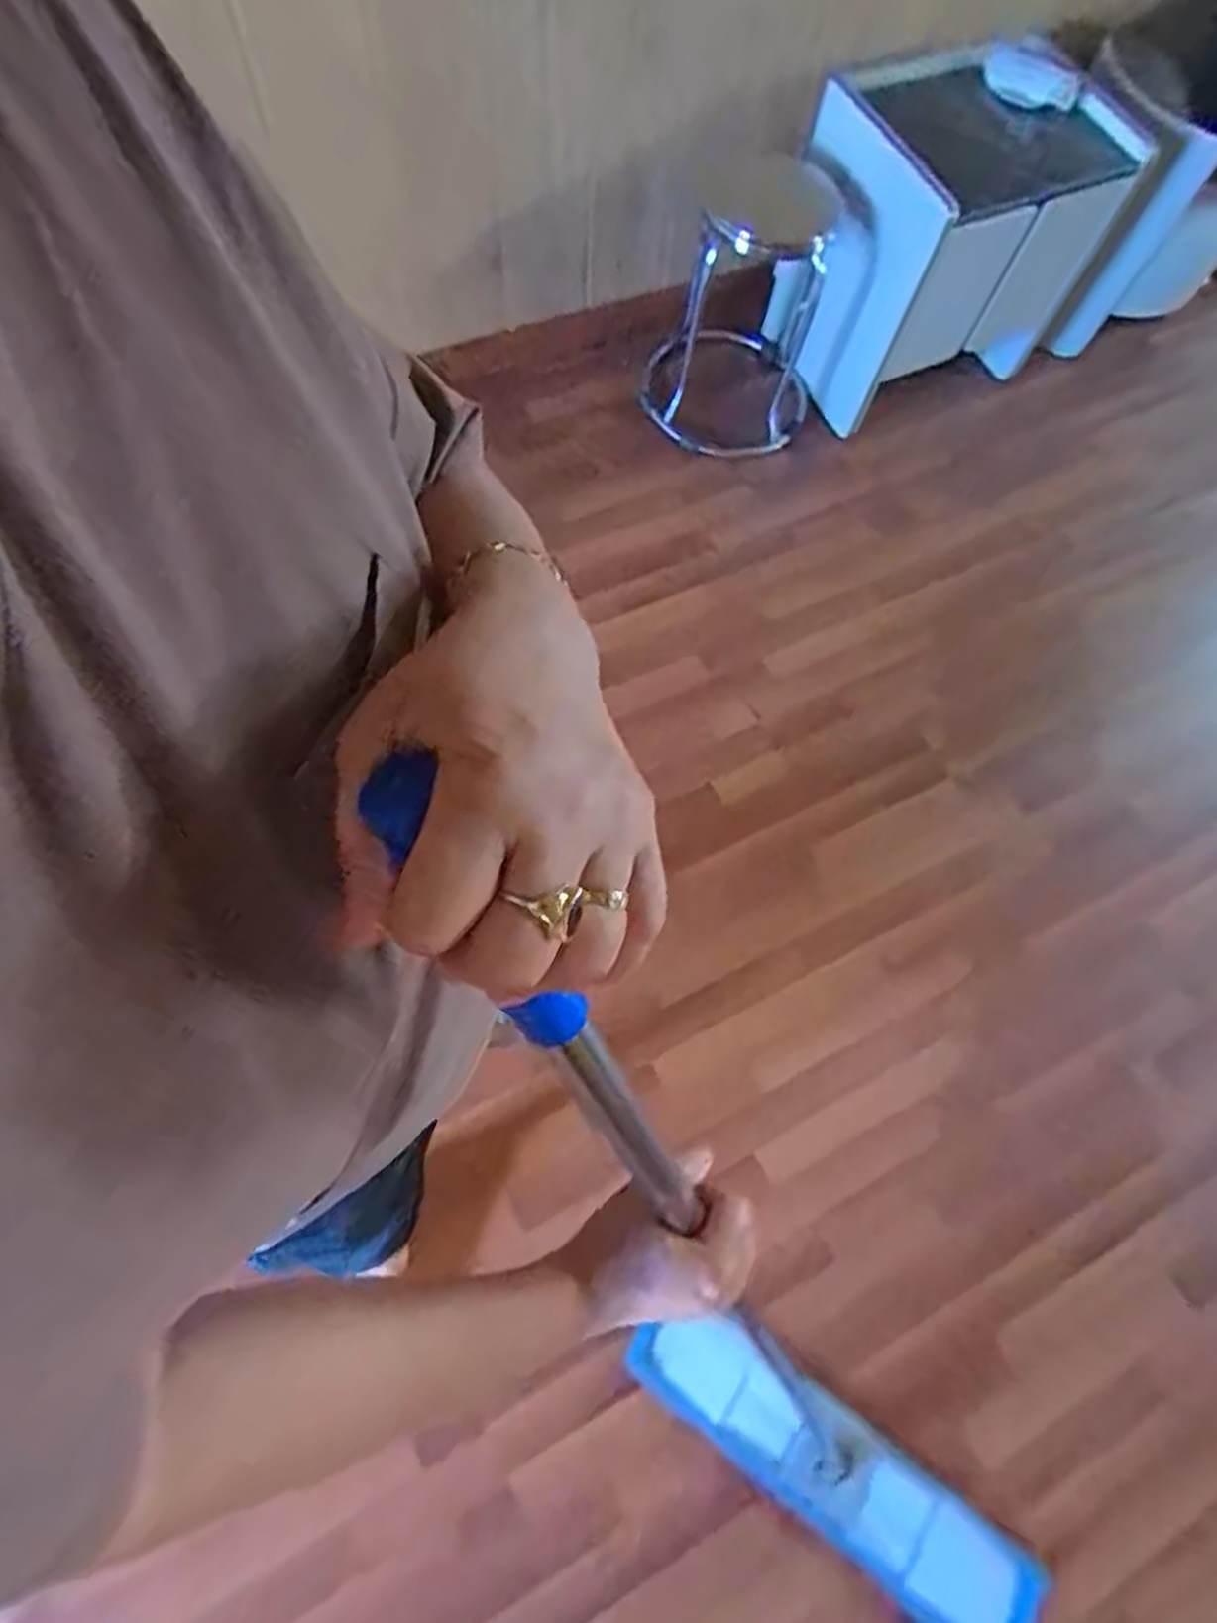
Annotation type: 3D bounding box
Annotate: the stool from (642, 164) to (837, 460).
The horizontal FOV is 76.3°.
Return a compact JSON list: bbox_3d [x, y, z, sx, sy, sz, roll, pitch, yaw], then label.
[{"bbox_3d":[0.296,-1.080,1.636,0.364,0.490,0.372,21,70,3],"label":"stool"}]

